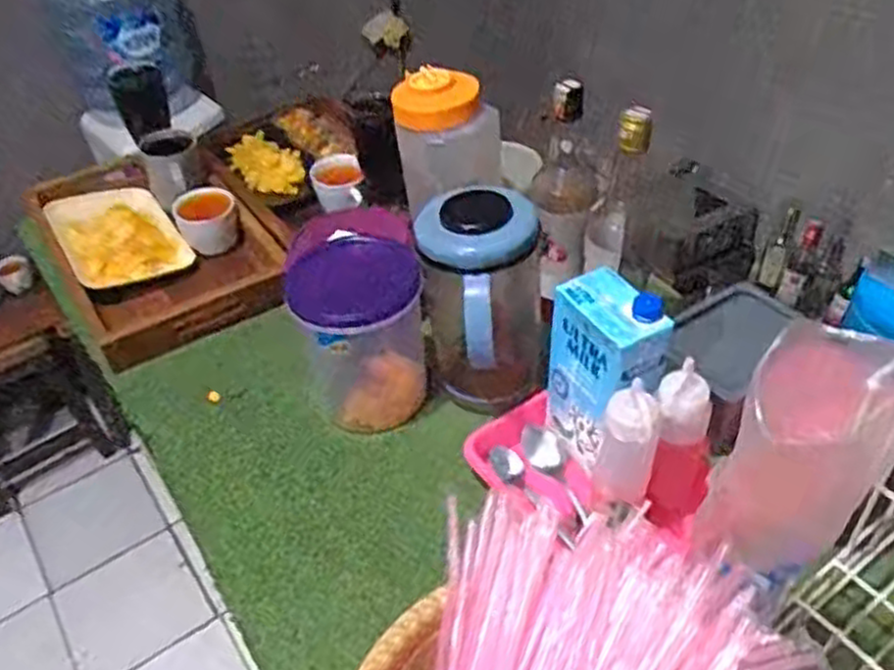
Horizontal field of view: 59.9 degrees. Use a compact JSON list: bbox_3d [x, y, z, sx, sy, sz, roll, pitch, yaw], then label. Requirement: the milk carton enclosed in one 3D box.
[{"bbox_3d":[0.145,0.038,0.720,0.061,0.188,0.101,-24,48,-19],"label":"milk carton"}]

